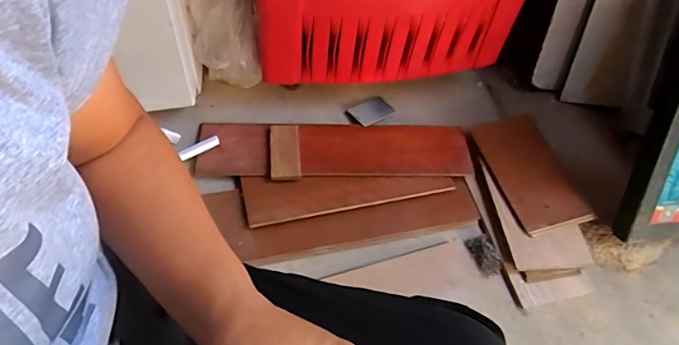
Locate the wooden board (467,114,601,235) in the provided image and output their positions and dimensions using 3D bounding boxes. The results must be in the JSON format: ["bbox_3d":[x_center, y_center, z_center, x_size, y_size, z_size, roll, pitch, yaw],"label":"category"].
[{"bbox_3d":[0.427,-0.003,1.071,0.177,0.013,0.292,-13,58,-11],"label":"wooden board"}]

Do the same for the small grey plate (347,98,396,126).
[{"bbox_3d":[0.079,-0.152,1.148,0.099,0.007,0.063,-28,65,-22],"label":"small grey plate"}]

